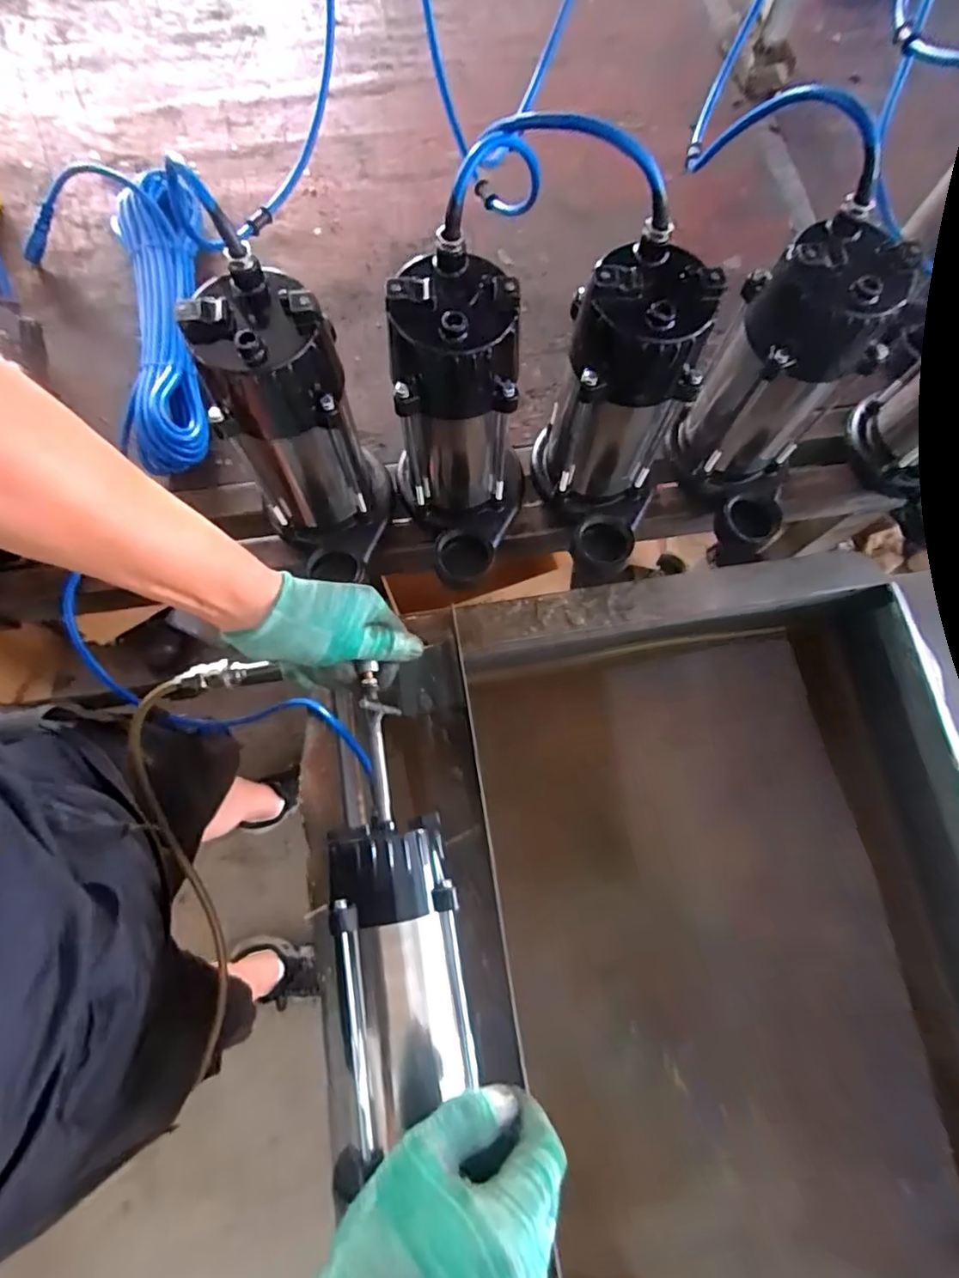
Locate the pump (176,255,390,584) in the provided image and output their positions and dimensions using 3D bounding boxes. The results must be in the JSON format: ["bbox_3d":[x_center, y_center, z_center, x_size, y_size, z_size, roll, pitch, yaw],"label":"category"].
[{"bbox_3d":[-0.139,-0.154,0.488,0.110,0.246,0.143,-29,77,-10],"label":"pump"}]

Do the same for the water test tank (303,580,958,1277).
[{"bbox_3d":[0.175,0.336,0.555,0.577,0.197,0.745,-10,75,-5],"label":"water test tank"}]

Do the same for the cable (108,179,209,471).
[{"bbox_3d":[-0.329,-0.330,0.633,0.095,0.054,0.348,-13,75,-6],"label":"cable"}]

